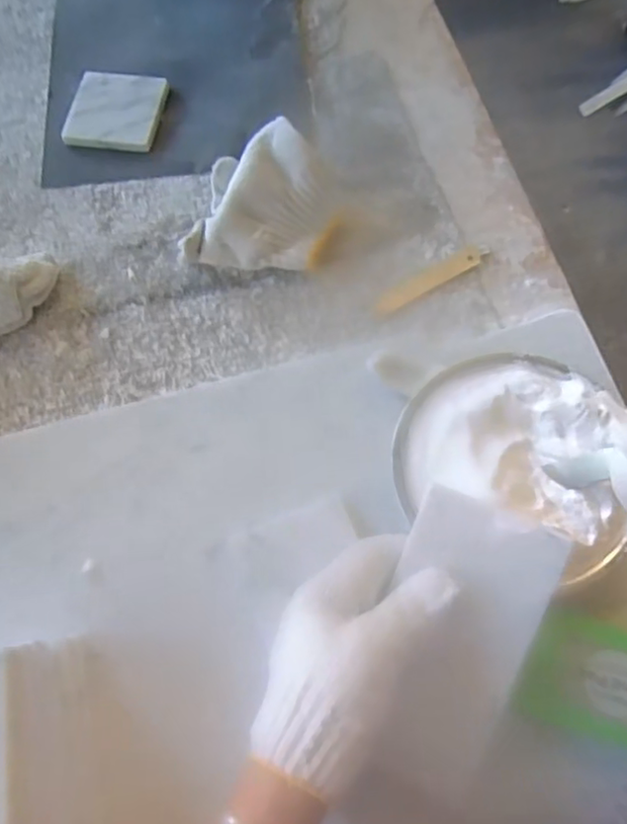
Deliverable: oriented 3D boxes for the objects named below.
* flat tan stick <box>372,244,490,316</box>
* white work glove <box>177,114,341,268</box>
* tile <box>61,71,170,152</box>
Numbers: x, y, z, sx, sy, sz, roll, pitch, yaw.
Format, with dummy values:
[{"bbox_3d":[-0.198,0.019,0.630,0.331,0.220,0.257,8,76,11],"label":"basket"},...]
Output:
[{"bbox_3d":[0.092,-0.105,0.485,0.102,0.004,0.018,-31,71,-10],"label":"flat tan stick"},{"bbox_3d":[-0.037,-0.167,0.485,0.111,0.056,0.105,4,69,3],"label":"white work glove"},{"bbox_3d":[-0.172,-0.263,0.548,0.076,0.015,0.077,7,70,4],"label":"tile"}]

